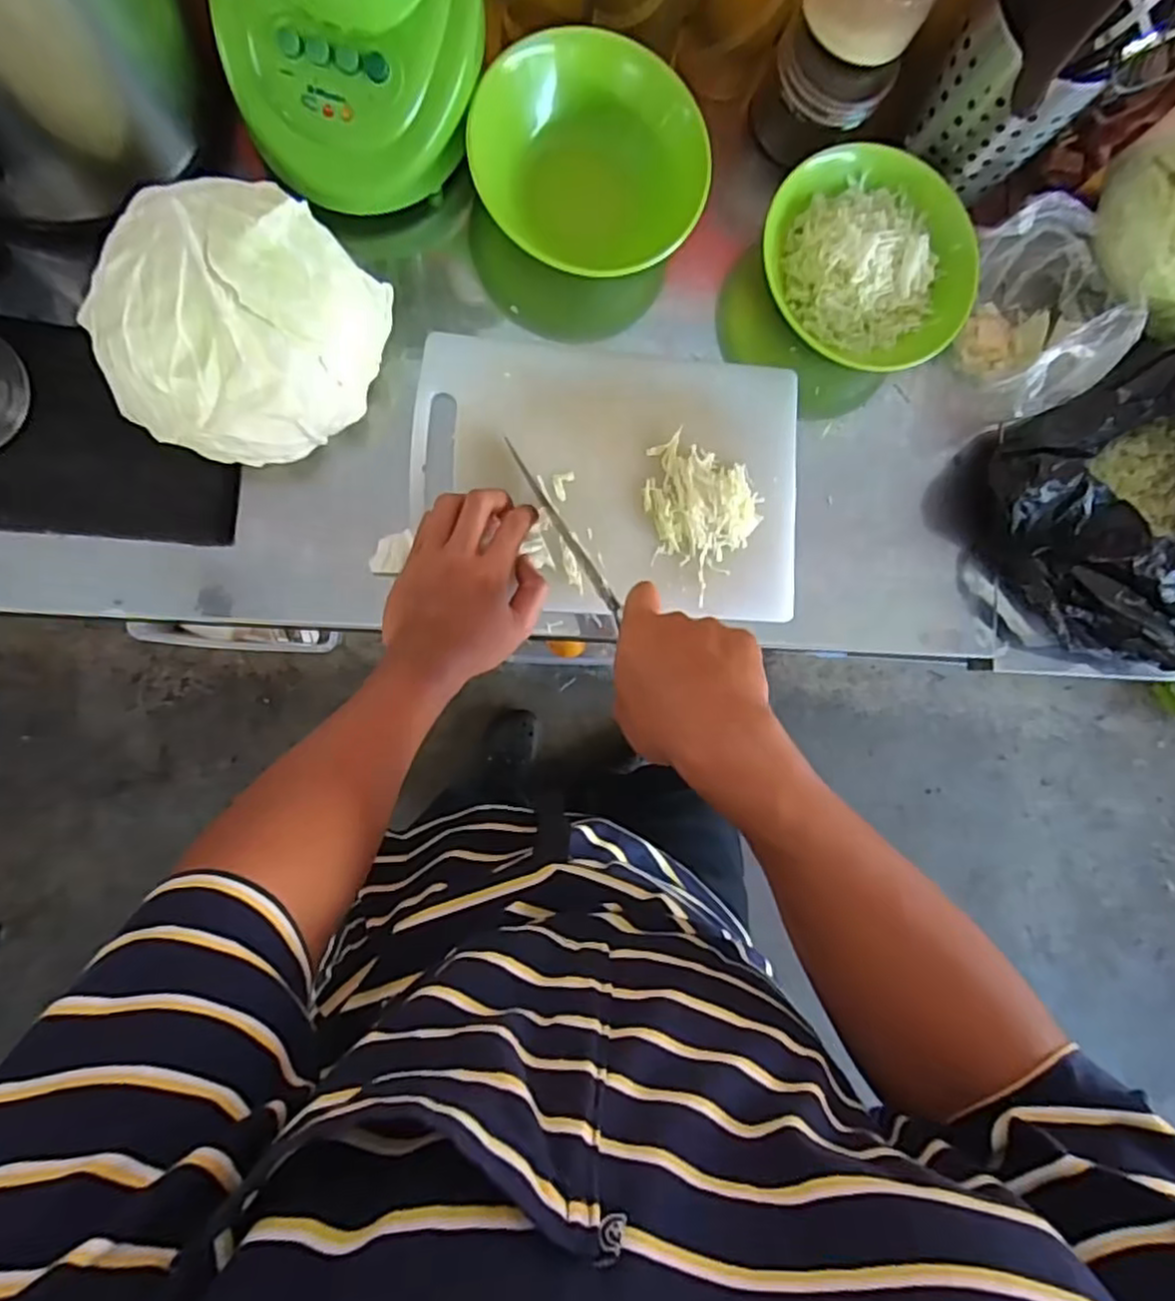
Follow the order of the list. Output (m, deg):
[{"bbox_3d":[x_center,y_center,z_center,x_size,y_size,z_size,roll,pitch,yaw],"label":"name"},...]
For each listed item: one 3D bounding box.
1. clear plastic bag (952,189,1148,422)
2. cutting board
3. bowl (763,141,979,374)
[{"bbox_3d":[0.357,-0.269,0.559,0.123,0.089,0.141,-26,93,-9],"label":"clear plastic bag"},{"bbox_3d":[0.021,-0.135,0.551,0.301,0.020,0.204,3,88,-9],"label":"cutting board"},{"bbox_3d":[0.221,-0.301,0.560,0.143,0.067,0.162,-38,95,-8],"label":"bowl"}]

